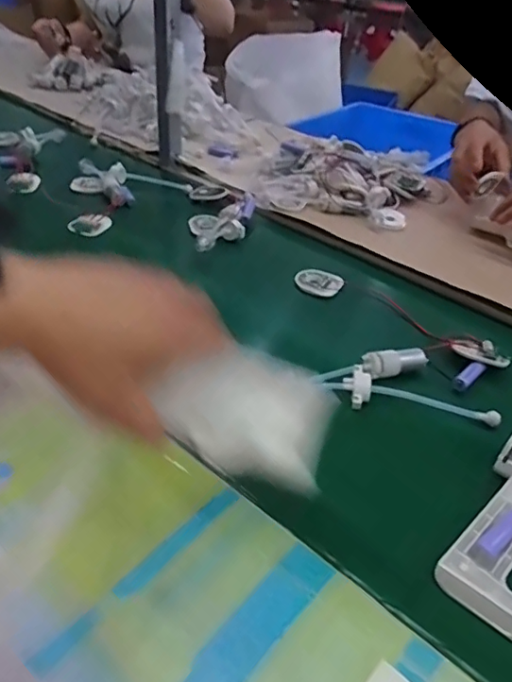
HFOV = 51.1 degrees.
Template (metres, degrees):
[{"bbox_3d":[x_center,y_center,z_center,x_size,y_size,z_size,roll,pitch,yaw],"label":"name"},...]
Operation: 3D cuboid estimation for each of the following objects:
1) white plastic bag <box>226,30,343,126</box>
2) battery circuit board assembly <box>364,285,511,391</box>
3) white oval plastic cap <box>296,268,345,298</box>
[{"bbox_3d":[0.089,-0.801,1.645,0.340,0.248,0.088,13,38,6],"label":"white plastic bag"},{"bbox_3d":[0.201,-0.014,0.589,0.074,0.018,0.158,-10,42,-22],"label":"battery circuit board assembly"},{"bbox_3d":[0.080,-0.074,0.679,0.058,0.007,0.036,9,64,7],"label":"white oval plastic cap"}]

